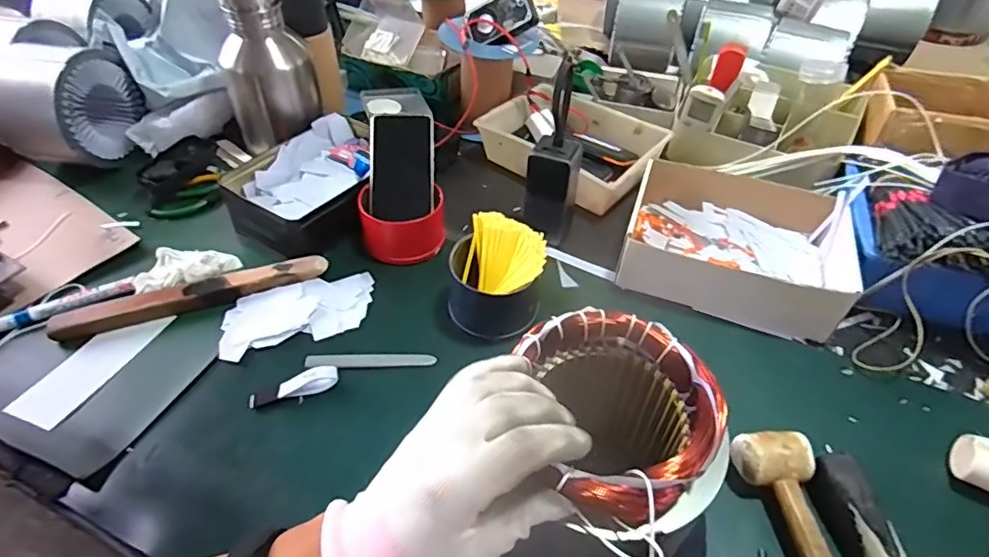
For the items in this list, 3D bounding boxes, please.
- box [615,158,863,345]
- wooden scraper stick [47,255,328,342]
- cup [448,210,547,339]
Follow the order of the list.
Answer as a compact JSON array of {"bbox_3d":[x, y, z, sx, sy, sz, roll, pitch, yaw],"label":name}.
[{"bbox_3d":[0.293,-0.042,0.650,0.251,0.069,0.192,15,49,15],"label":"box"},{"bbox_3d":[-0.332,0.018,0.599,0.279,0.018,0.040,-14,48,-12],"label":"wooden scraper stick"},{"bbox_3d":[0.002,-0.004,0.584,0.099,0.079,0.104,-1,47,1],"label":"cup"}]

